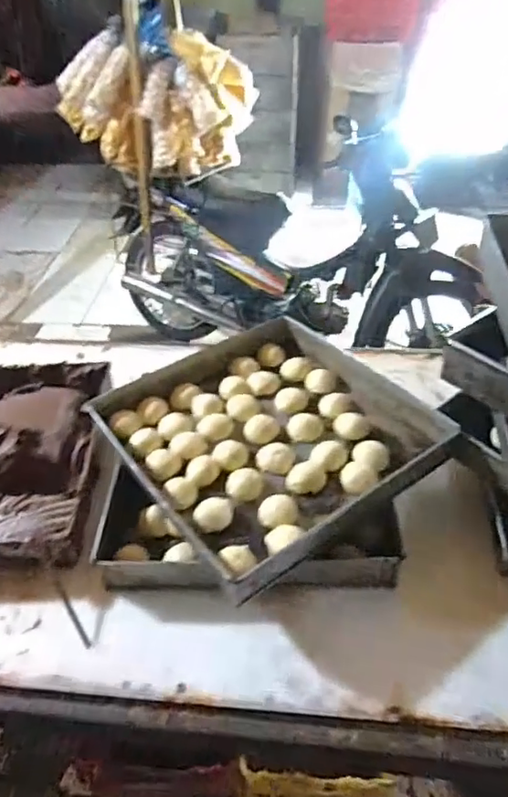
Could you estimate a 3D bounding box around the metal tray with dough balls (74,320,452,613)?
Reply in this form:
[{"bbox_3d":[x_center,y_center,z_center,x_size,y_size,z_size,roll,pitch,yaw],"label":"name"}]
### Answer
[{"bbox_3d":[0.020,0.052,0.871,0.412,0.068,0.404,-27,47,-25],"label":"metal tray with dough balls"}]

